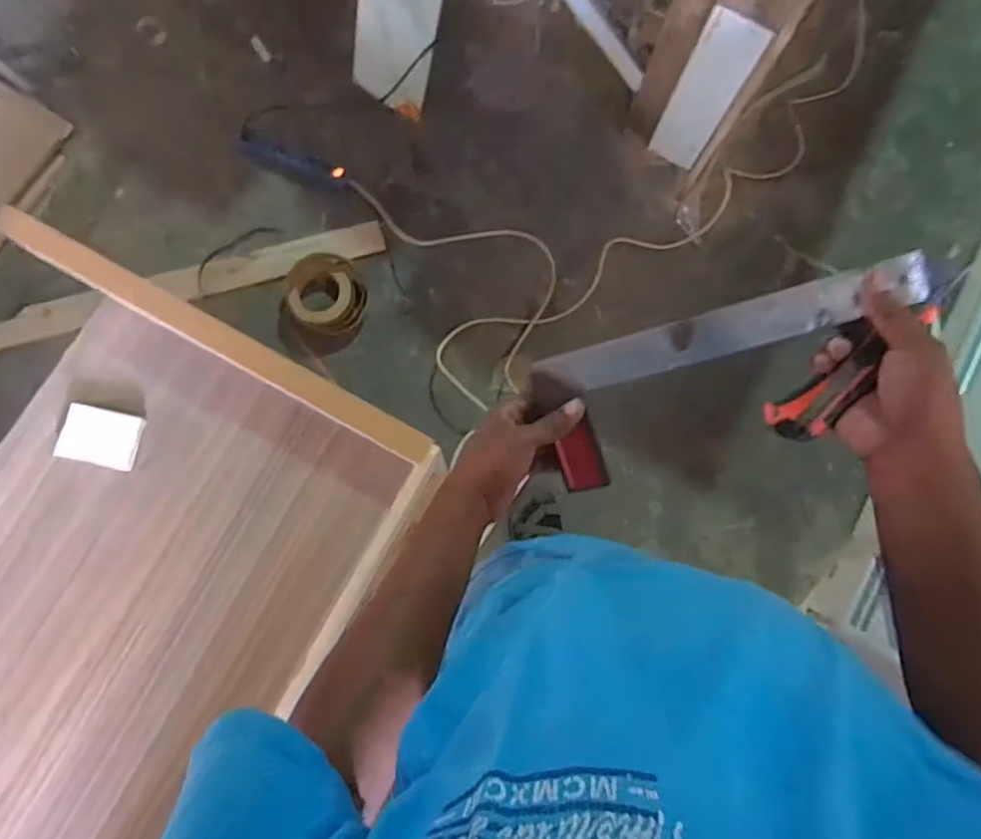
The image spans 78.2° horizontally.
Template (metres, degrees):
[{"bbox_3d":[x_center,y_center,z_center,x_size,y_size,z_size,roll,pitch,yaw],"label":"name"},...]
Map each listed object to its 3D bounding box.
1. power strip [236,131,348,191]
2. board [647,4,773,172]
[{"bbox_3d":[-0.501,-0.648,1.515,0.302,0.032,0.063,26,80,3],"label":"power strip"},{"bbox_3d":[0.469,-0.711,1.332,0.124,0.396,0.016,41,76,6],"label":"board"}]

